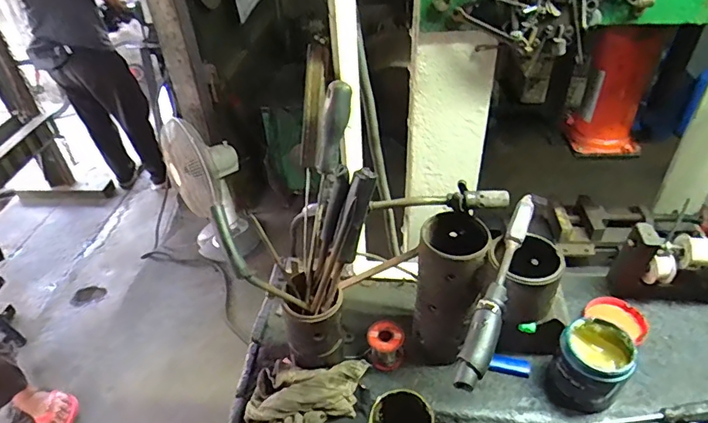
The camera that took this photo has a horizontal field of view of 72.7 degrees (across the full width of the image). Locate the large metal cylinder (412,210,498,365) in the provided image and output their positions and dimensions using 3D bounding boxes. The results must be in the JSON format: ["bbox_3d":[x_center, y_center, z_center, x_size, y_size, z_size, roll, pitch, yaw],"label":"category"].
[{"bbox_3d":[0.133,0.112,0.690,0.090,0.221,0.096,5,40,10],"label":"large metal cylinder"}]

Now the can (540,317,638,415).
[{"bbox_3d":[0.323,0.218,0.665,0.092,0.113,0.089,28,49,32],"label":"can"}]

